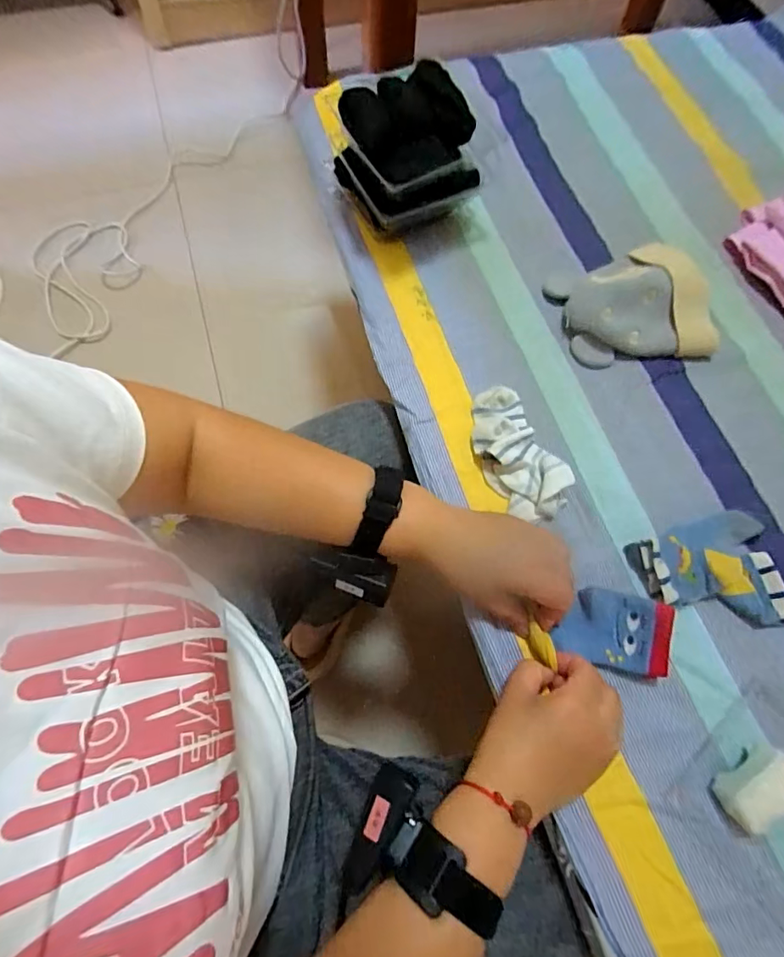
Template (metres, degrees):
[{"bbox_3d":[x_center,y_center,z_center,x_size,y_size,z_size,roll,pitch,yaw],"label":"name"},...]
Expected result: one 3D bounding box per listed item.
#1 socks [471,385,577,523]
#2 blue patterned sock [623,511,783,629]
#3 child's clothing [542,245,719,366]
[{"bbox_3d":[0.115,-0.026,0.450,0.064,0.033,0.133,-17,71,-8],"label":"socks"},{"bbox_3d":[0.273,0.077,0.416,0.121,0.023,0.096,-2,69,-3],"label":"blue patterned sock"},{"bbox_3d":[0.254,-0.191,0.513,0.155,0.044,0.136,-3,69,-3],"label":"child's clothing"}]

